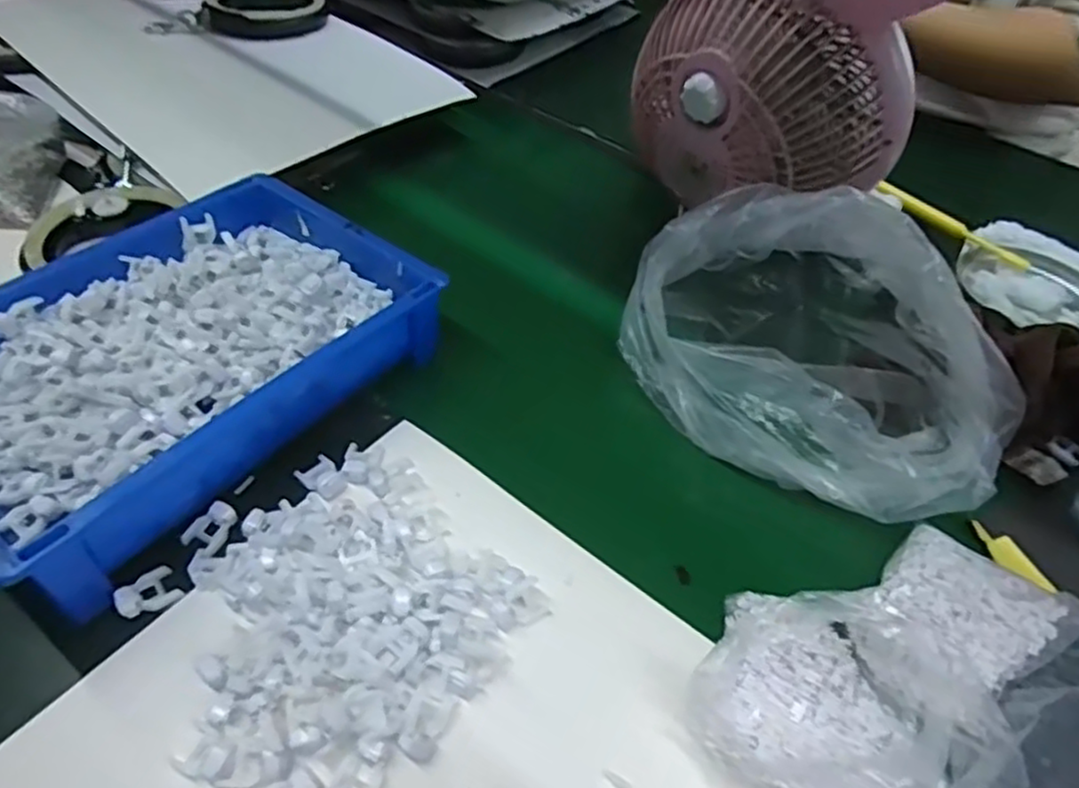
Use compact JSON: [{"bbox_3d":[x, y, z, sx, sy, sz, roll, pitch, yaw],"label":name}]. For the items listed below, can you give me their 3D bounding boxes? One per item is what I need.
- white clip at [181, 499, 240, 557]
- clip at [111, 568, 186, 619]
[{"bbox_3d":[-0.191,0.078,0.414,0.022,0.009,0.029,23,58,16],"label":"white clip"},{"bbox_3d":[-0.211,0.108,0.382,0.022,0.011,0.029,32,61,21],"label":"clip"}]

